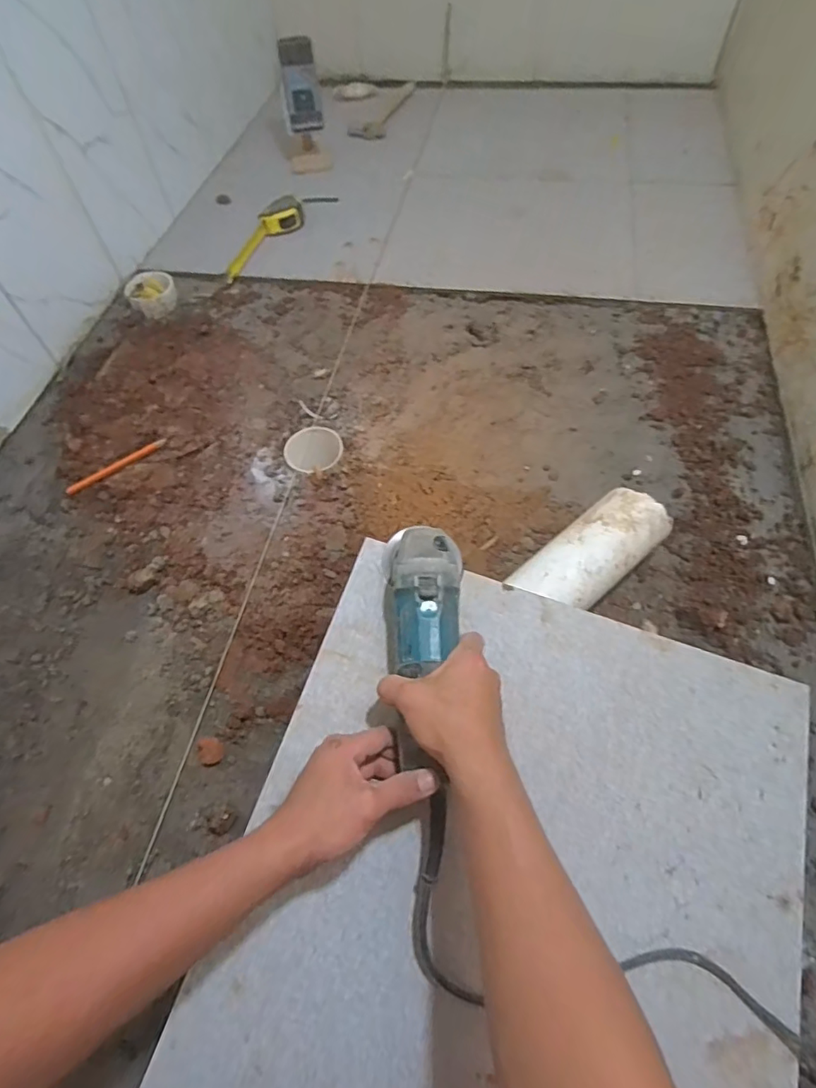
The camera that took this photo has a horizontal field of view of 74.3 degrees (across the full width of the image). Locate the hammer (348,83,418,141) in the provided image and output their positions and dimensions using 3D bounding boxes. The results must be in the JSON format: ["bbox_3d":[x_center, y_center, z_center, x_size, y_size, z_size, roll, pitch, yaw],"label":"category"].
[{"bbox_3d":[-0.062,-1.202,1.475,0.094,0.027,0.350,13,61,11],"label":"hammer"}]

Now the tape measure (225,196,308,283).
[{"bbox_3d":[-0.300,-0.645,1.131,0.077,0.051,0.255,22,63,16],"label":"tape measure"}]

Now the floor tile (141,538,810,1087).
[{"bbox_3d":[0.108,0.284,0.486,0.488,0.018,0.489,18,66,5],"label":"floor tile"}]

